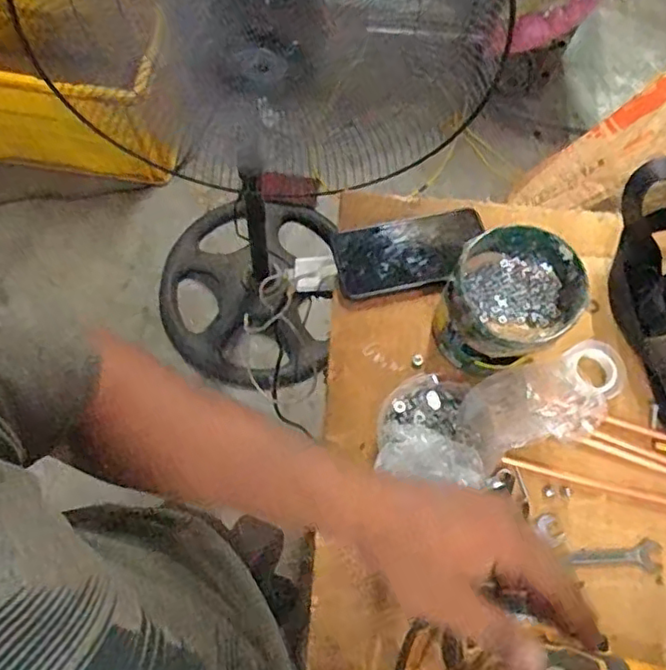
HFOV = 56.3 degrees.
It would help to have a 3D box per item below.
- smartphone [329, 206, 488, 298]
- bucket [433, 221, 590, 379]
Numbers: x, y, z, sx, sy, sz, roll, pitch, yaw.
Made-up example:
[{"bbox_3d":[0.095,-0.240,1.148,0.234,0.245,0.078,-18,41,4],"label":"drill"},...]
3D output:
[{"bbox_3d":[0.083,-0.092,0.679,0.164,0.010,0.077,-14,73,-7],"label":"smartphone"},{"bbox_3d":[0.162,-0.027,0.599,0.119,0.118,0.108,-30,75,-12],"label":"bucket"}]

